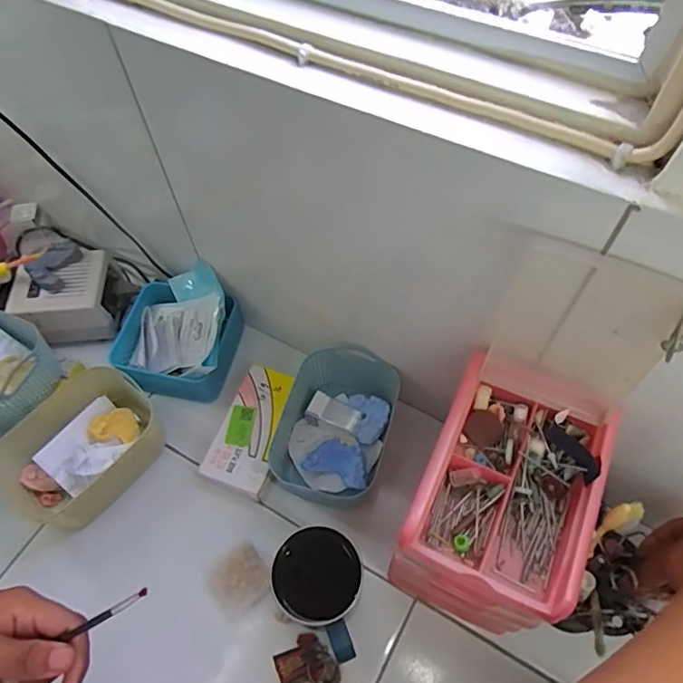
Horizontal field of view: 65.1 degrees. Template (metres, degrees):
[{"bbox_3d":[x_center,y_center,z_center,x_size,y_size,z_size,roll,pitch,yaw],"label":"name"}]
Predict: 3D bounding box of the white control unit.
[{"bbox_3d":[-0.360,-0.055,0.707,0.121,0.070,0.088,-11,60,-5],"label":"white control unit"}]

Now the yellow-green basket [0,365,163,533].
[{"bbox_3d":[-0.296,0.128,0.617,0.176,0.076,0.130,-40,66,-20],"label":"yellow-green basket"}]

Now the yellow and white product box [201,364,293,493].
[{"bbox_3d":[-0.104,0.107,0.651,0.073,0.034,0.145,18,61,12],"label":"yellow and white product box"}]

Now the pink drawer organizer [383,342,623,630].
[{"bbox_3d":[0.140,0.152,0.503,0.128,0.200,0.190,22,62,14],"label":"pink drawer organizer"}]

